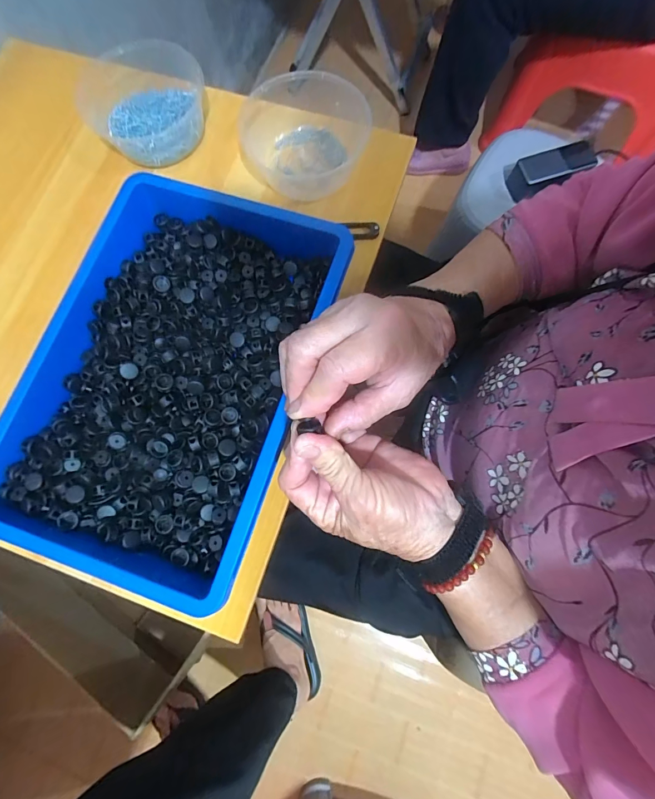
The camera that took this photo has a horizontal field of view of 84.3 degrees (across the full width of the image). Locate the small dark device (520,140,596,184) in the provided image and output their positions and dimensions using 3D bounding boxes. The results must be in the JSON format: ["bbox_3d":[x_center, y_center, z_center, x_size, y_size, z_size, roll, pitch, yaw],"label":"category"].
[{"bbox_3d":[0.396,-0.410,0.623,0.121,0.014,0.054,-14,78,-3],"label":"small dark device"}]

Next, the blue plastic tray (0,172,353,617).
[{"bbox_3d":[-0.152,-0.024,0.360,0.245,0.069,0.367,18,79,4],"label":"blue plastic tray"}]

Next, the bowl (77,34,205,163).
[{"bbox_3d":[-0.227,-0.371,0.443,0.147,0.056,0.156,0,78,0],"label":"bowl"}]

